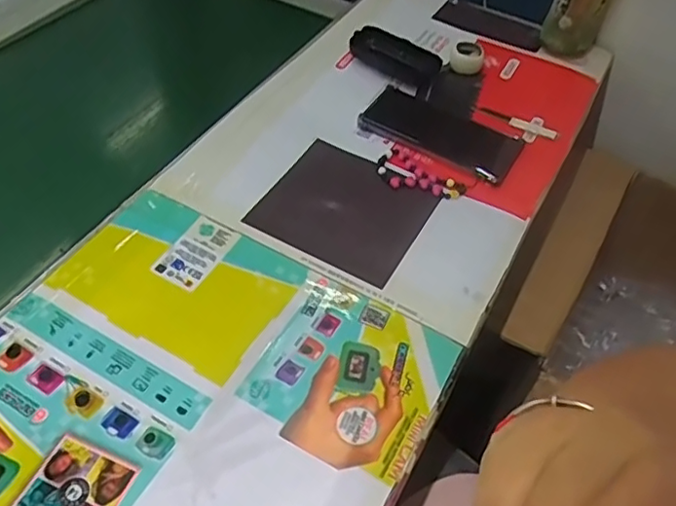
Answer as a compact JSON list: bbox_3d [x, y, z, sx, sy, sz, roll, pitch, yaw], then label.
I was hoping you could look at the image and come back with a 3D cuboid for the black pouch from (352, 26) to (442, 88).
[{"bbox_3d":[0.066,-0.232,0.713,0.105,0.029,0.043,29,54,18],"label":"black pouch"}]

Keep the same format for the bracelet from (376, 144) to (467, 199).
[{"bbox_3d":[0.078,-0.075,0.599,0.087,0.005,0.048,35,56,22],"label":"bracelet"}]

